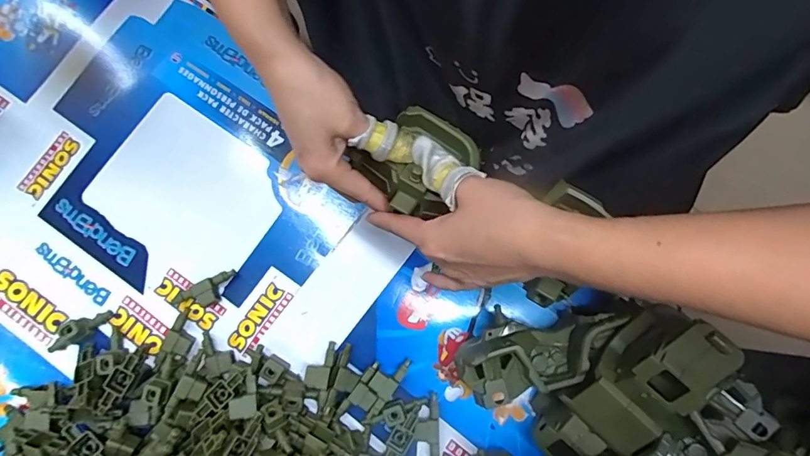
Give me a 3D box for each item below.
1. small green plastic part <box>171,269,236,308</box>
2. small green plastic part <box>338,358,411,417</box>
[{"bbox_3d":[-0.209,0.068,0.470,0.070,0.021,0.026,-22,80,-5],"label":"small green plastic part"},{"bbox_3d":[-0.028,0.156,0.451,0.034,0.011,0.073,36,81,6],"label":"small green plastic part"}]

